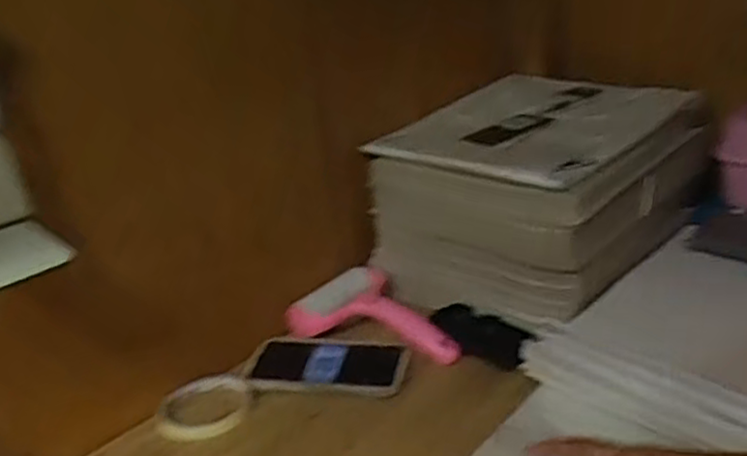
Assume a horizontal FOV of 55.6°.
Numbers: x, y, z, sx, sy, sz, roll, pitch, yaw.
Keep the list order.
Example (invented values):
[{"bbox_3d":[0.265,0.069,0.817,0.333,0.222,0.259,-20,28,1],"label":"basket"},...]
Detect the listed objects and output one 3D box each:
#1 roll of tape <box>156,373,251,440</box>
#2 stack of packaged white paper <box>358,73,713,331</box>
[{"bbox_3d":[-0.161,0.168,0.682,0.081,0.010,0.084,-6,24,3],"label":"roll of tape"},{"bbox_3d":[0.195,-0.046,0.852,0.303,0.182,0.332,10,29,34],"label":"stack of packaged white paper"}]

